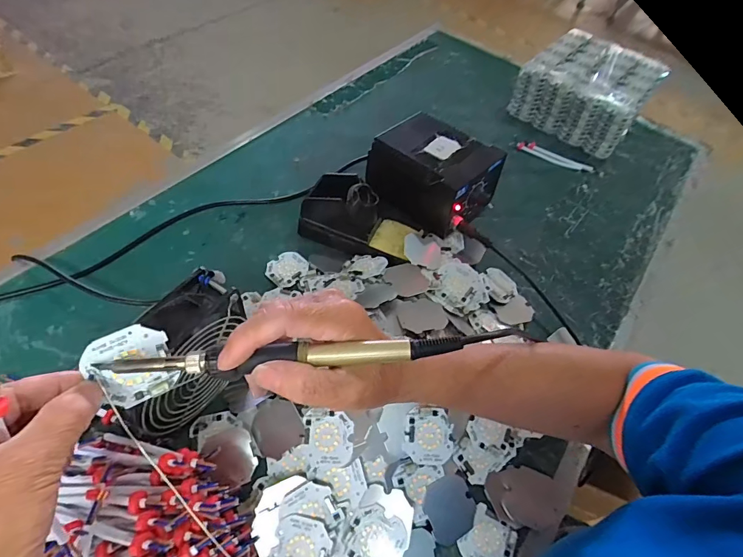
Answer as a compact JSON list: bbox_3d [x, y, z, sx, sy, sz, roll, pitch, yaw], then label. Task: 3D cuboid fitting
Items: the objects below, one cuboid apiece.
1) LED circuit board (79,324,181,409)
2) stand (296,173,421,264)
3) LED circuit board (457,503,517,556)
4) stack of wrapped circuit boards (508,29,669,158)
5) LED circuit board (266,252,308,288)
[{"bbox_3d":[-0.143,0.053,0.253,0.042,0.046,0.008,-29,26,-24],"label":"LED circuit board"},{"bbox_3d":[-0.016,-0.075,0.510,0.141,0.070,0.080,14,54,2],"label":"stand"},{"bbox_3d":[0.101,0.227,0.358,0.040,0.005,0.043,35,58,16],"label":"LED circuit board"},{"bbox_3d":[0.379,-0.335,0.733,0.186,0.079,0.221,35,58,16],"label":"stack of wrapped circuit boards"},{"bbox_3d":[-0.100,-0.012,0.495,0.046,0.005,0.047,40,59,19],"label":"LED circuit board"}]

